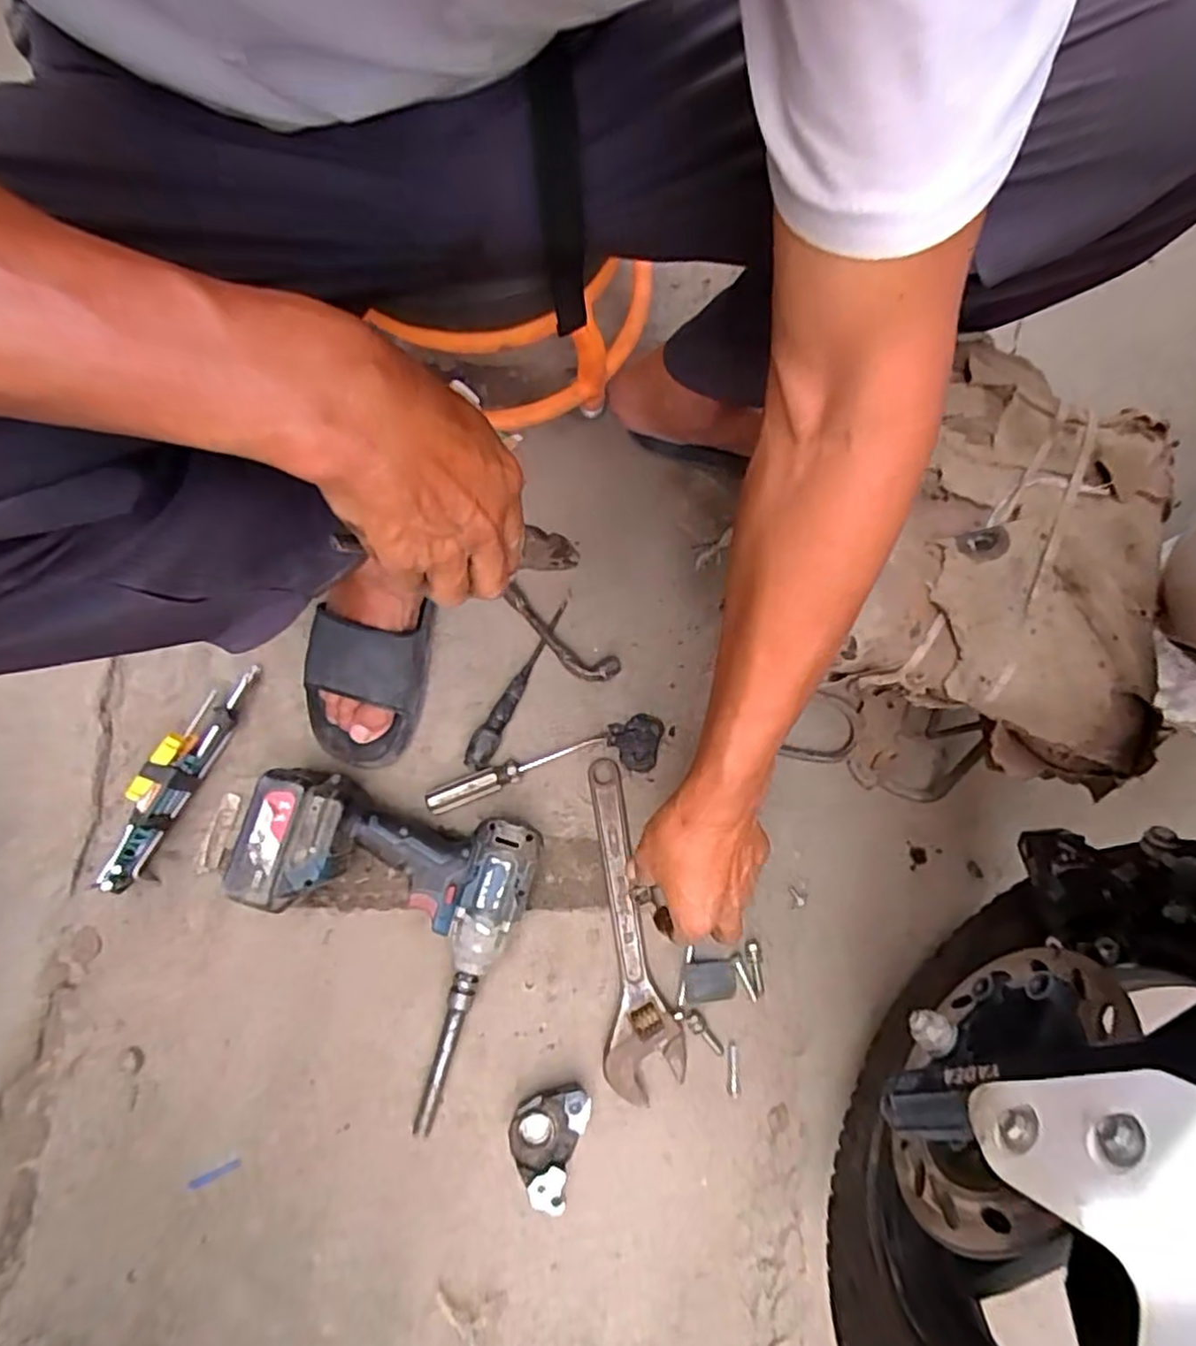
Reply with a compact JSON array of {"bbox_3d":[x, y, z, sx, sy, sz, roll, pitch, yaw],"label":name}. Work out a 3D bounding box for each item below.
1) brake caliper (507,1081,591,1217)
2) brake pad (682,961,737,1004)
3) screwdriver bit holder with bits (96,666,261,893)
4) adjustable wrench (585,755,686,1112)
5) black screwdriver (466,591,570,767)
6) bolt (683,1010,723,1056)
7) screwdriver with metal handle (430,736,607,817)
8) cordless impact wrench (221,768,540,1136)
[{"bbox_3d":[-0.044,0.387,0.570,0.057,0.030,0.087,16,74,4],"label":"brake caliper"},{"bbox_3d":[0.100,0.277,0.615,0.047,0.008,0.034,-2,74,-1],"label":"brake pad"},{"bbox_3d":[-0.391,0.087,0.630,0.046,0.058,0.224,20,75,5],"label":"screwdriver bit holder with bits"},{"bbox_3d":[0.033,0.224,0.624,0.066,0.017,0.287,-3,74,-2],"label":"adjustable wrench"},{"bbox_3d":[-0.079,0.003,0.680,0.025,0.025,0.199,22,75,5],"label":"black screwdriver"},{"bbox_3d":[0.094,0.317,0.605,0.015,0.007,0.046,-40,78,-11],"label":"bolt"},{"bbox_3d":[-0.078,0.093,0.655,0.175,0.023,0.023,-21,75,-7],"label":"screwdriver with metal handle"},{"bbox_3d":[-0.202,0.216,0.589,0.240,0.080,0.251,22,75,5],"label":"cordless impact wrench"}]

